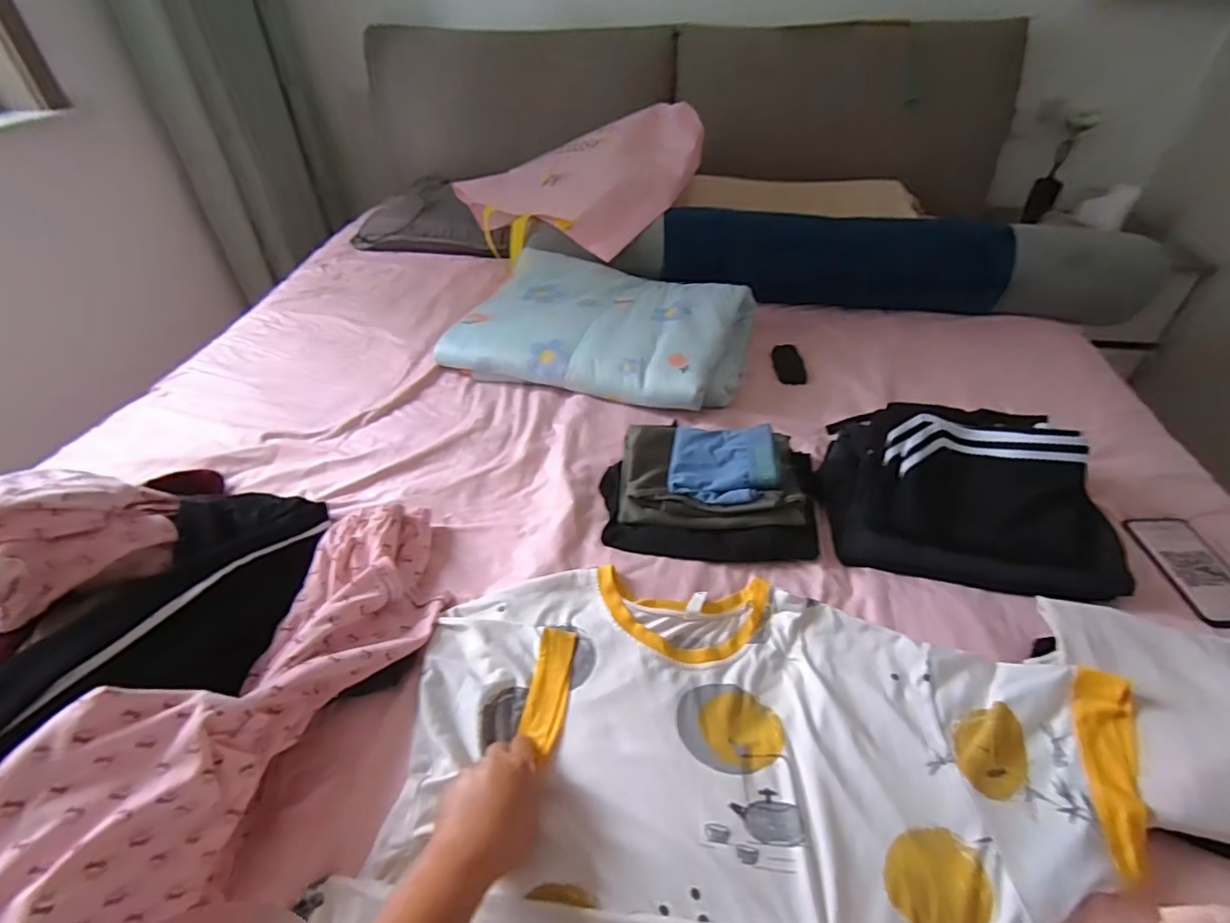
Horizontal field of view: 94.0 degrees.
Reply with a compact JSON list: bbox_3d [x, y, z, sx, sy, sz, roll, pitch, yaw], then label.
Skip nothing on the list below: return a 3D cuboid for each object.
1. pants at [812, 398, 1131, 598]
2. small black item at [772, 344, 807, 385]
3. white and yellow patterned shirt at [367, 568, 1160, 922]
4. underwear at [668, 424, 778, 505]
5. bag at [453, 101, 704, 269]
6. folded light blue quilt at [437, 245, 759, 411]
[{"bbox_3d":[0.449,0.020,0.737,0.329,0.116,0.249,11,43,14],"label":"pants"},{"bbox_3d":[0.326,-0.184,1.078,0.054,0.014,0.115,0,42,2],"label":"small black item"},{"bbox_3d":[0.126,0.325,0.481,0.628,0.038,0.510,1,42,2],"label":"white and yellow patterned shirt"},{"bbox_3d":[0.145,-0.001,0.774,0.136,0.033,0.125,7,42,9],"label":"underwear"},{"bbox_3d":[-0.057,-0.592,1.265,0.562,0.090,0.378,-20,65,5],"label":"bag"},{"bbox_3d":[-0.017,-0.253,1.076,0.515,0.104,0.343,14,44,17],"label":"folded light blue quilt"}]

